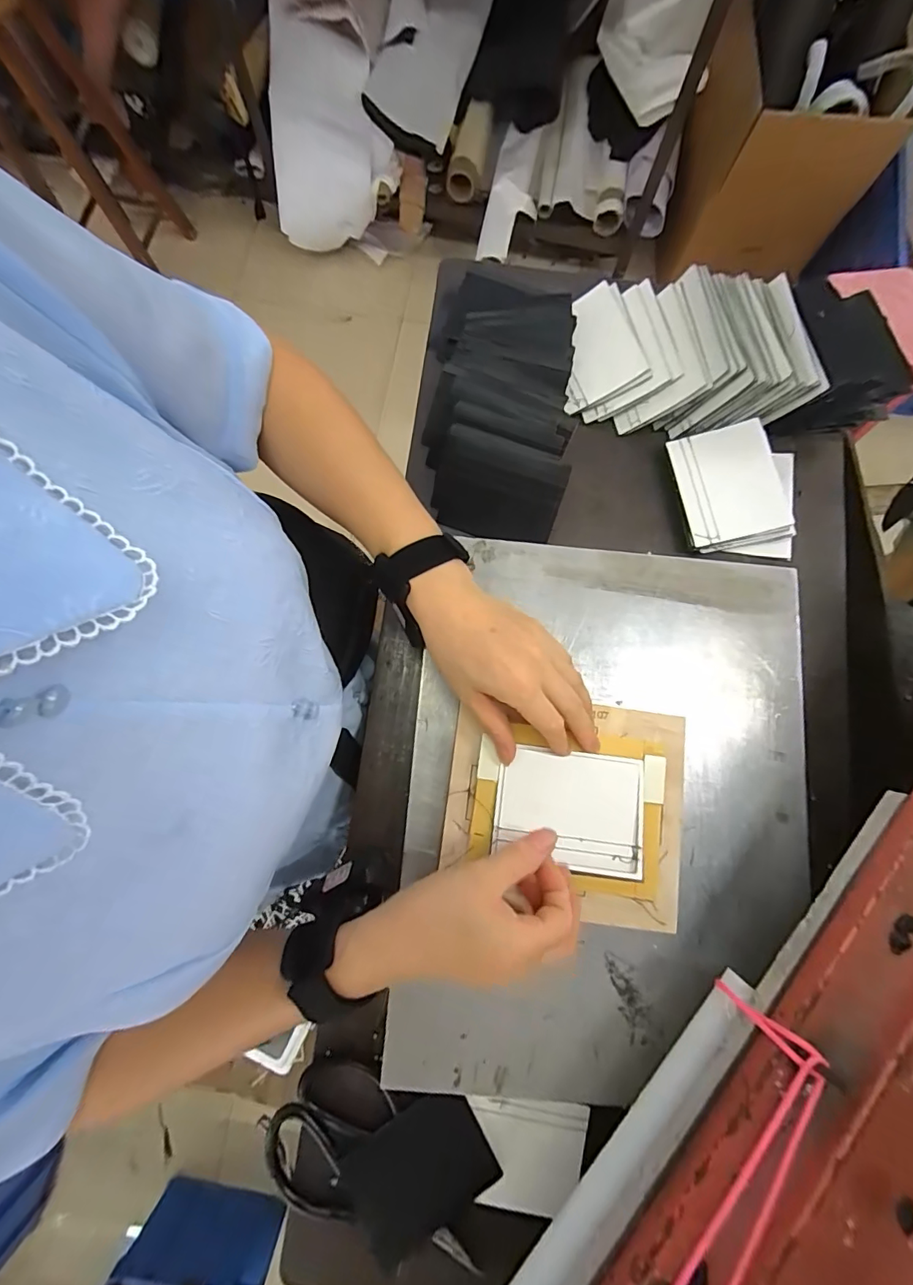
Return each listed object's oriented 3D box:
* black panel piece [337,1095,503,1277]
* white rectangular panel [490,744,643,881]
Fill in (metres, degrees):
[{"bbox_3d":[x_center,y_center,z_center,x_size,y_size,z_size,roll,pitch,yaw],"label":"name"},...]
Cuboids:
[{"bbox_3d":[-0.028,0.392,0.348,0.106,0.004,0.077,-35,82,-6],"label":"black panel piece"},{"bbox_3d":[0.083,0.122,0.347,0.107,0.007,0.081,8,80,1],"label":"white rectangular panel"}]

